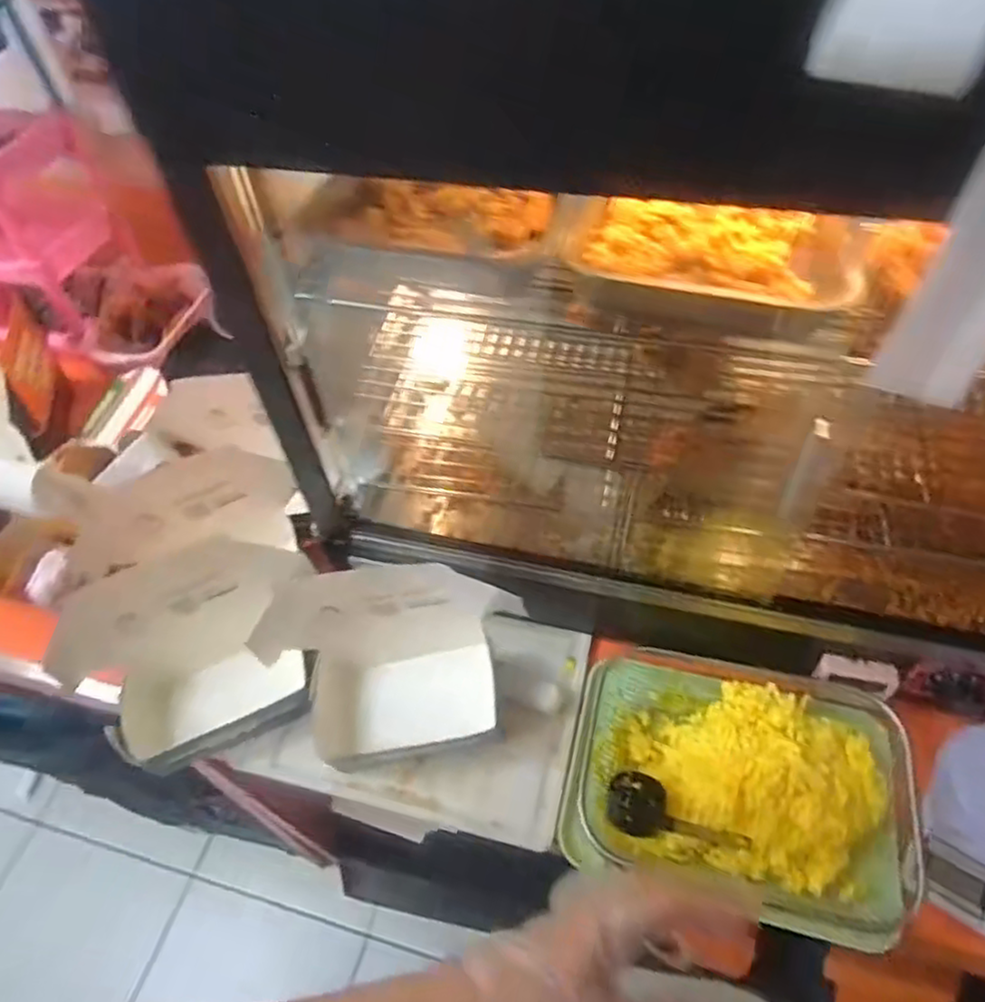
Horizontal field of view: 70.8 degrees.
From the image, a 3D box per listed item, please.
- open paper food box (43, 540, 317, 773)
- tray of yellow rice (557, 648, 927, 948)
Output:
[{"bbox_3d":[-0.308,0.182,0.753,0.262,0.185,0.162,-20,53,-12],"label":"open paper food box"},{"bbox_3d":[0.238,0.271,0.676,0.315,0.069,0.221,9,53,11],"label":"tray of yellow rice"}]

